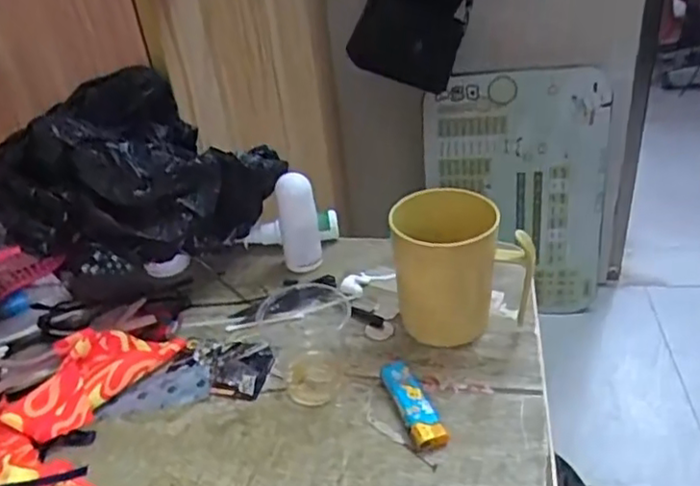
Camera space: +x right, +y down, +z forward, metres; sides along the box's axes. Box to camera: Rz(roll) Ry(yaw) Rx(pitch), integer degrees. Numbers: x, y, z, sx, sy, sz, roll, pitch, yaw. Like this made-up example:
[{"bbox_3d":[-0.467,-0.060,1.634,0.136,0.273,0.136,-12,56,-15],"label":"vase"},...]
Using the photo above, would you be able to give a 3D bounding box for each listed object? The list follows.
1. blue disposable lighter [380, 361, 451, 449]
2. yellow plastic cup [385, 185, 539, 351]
[{"bbox_3d":[0.045,0.117,0.472,0.023,0.011,0.084,-16,35,-14],"label":"blue disposable lighter"},{"bbox_3d":[0.091,0.020,0.521,0.109,0.112,0.085,1,34,10],"label":"yellow plastic cup"}]

